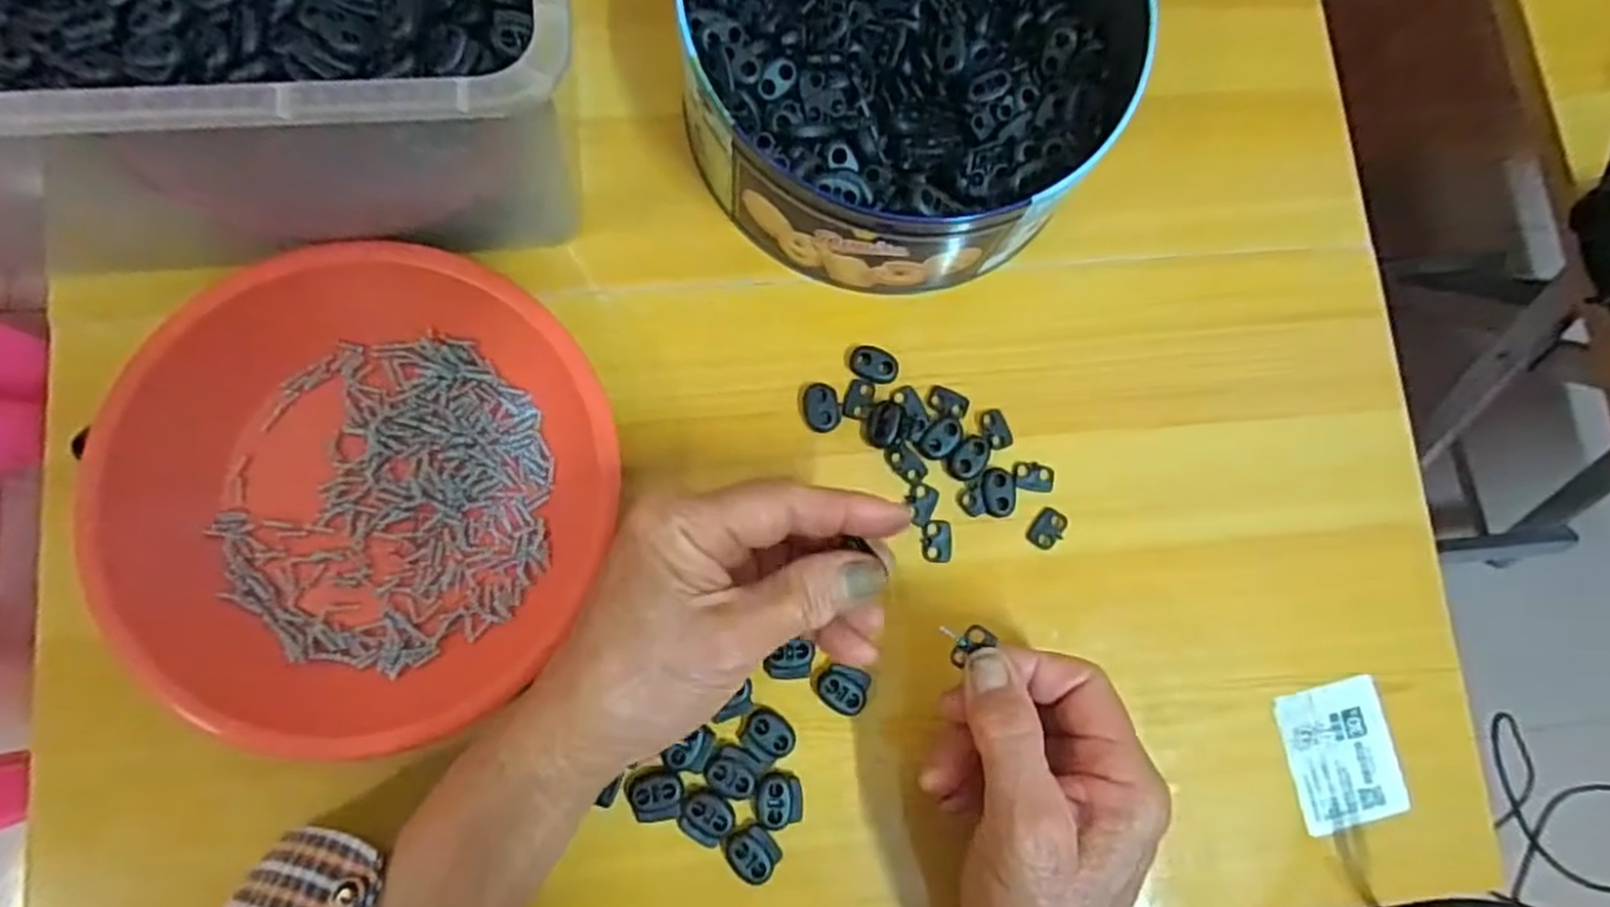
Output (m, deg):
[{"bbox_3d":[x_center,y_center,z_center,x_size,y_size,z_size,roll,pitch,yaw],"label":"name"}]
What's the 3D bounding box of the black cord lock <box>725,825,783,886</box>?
[{"bbox_3d":[-0.021,0.161,0.314,0.018,0.004,0.022,-40,87,-9],"label":"black cord lock"}]

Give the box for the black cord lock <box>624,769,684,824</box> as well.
[{"bbox_3d":[-0.060,0.137,0.313,0.021,0.005,0.021,1,80,-6],"label":"black cord lock"}]

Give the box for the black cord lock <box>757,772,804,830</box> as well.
[{"bbox_3d":[-0.010,0.142,0.318,0.019,0.005,0.021,1,82,-6],"label":"black cord lock"}]

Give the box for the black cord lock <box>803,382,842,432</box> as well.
[{"bbox_3d":[0.008,-0.020,0.345,0.016,0.007,0.022,-12,83,-7],"label":"black cord lock"}]

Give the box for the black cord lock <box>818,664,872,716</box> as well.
[{"bbox_3d":[0.016,0.099,0.327,0.021,0.006,0.018,18,81,-3],"label":"black cord lock"}]

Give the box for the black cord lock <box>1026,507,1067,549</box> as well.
[{"bbox_3d":[0.108,0.033,0.344,0.013,0.004,0.019,39,80,1],"label":"black cord lock"}]

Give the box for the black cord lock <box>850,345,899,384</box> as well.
[{"bbox_3d":[0.031,-0.040,0.349,0.022,0.006,0.013,25,80,-2],"label":"black cord lock"}]

